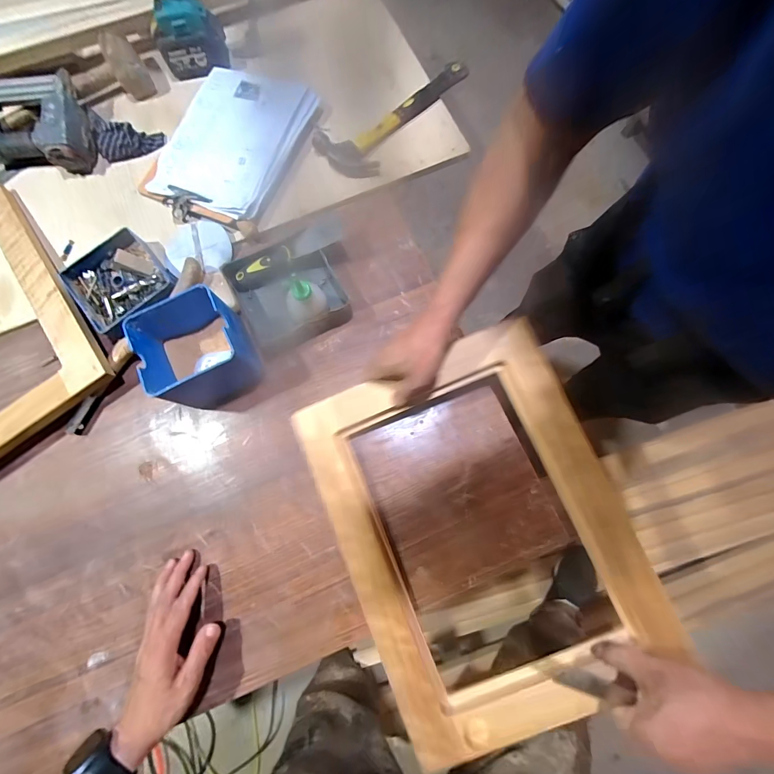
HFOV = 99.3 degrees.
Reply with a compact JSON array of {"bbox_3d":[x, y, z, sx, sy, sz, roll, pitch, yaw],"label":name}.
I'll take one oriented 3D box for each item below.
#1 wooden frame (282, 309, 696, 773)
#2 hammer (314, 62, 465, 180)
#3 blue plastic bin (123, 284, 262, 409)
[{"bbox_3d":[0.116,0.178,0.424,0.350,0.040,0.457,-24,81,2],"label":"wooden frame"},{"bbox_3d":[0.020,-0.507,0.606,0.109,0.035,0.321,44,81,9],"label":"hammer"},{"bbox_3d":[-0.271,-0.049,0.478,0.126,0.104,0.129,-30,79,-6],"label":"blue plastic bin"}]

